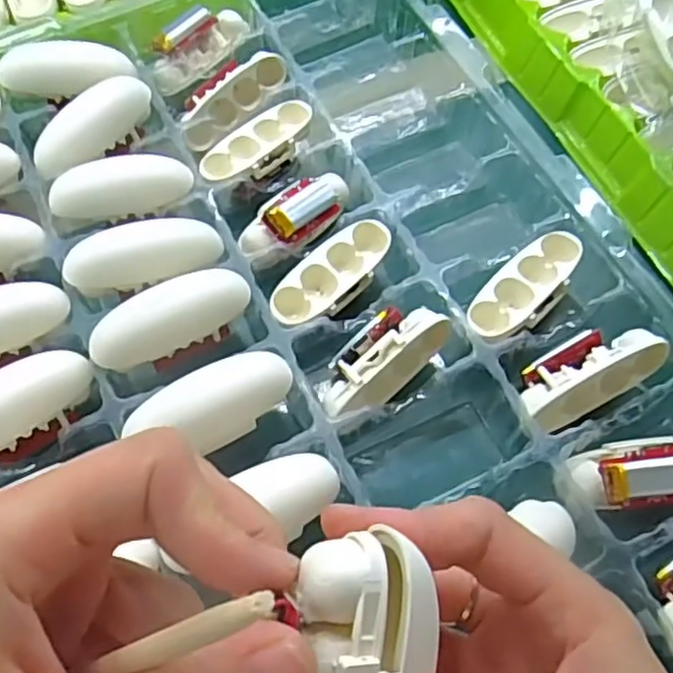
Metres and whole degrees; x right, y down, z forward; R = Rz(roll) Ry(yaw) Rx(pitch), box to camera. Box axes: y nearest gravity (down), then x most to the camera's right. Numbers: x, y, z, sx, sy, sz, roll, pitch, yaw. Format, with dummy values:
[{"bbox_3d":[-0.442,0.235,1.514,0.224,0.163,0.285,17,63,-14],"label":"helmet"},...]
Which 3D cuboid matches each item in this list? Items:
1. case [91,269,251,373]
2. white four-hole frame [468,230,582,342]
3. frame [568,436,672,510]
[{"bbox_3d":[-0.067,-0.009,0.275,0.065,0.020,0.021,-30,63,-11],"label":"case"},{"bbox_3d":[0.082,-0.021,0.294,0.027,0.013,0.064,39,71,22],"label":"white four-hole frame"},{"bbox_3d":[0.118,0.050,0.257,0.062,0.018,0.027,-7,61,1],"label":"frame"}]

